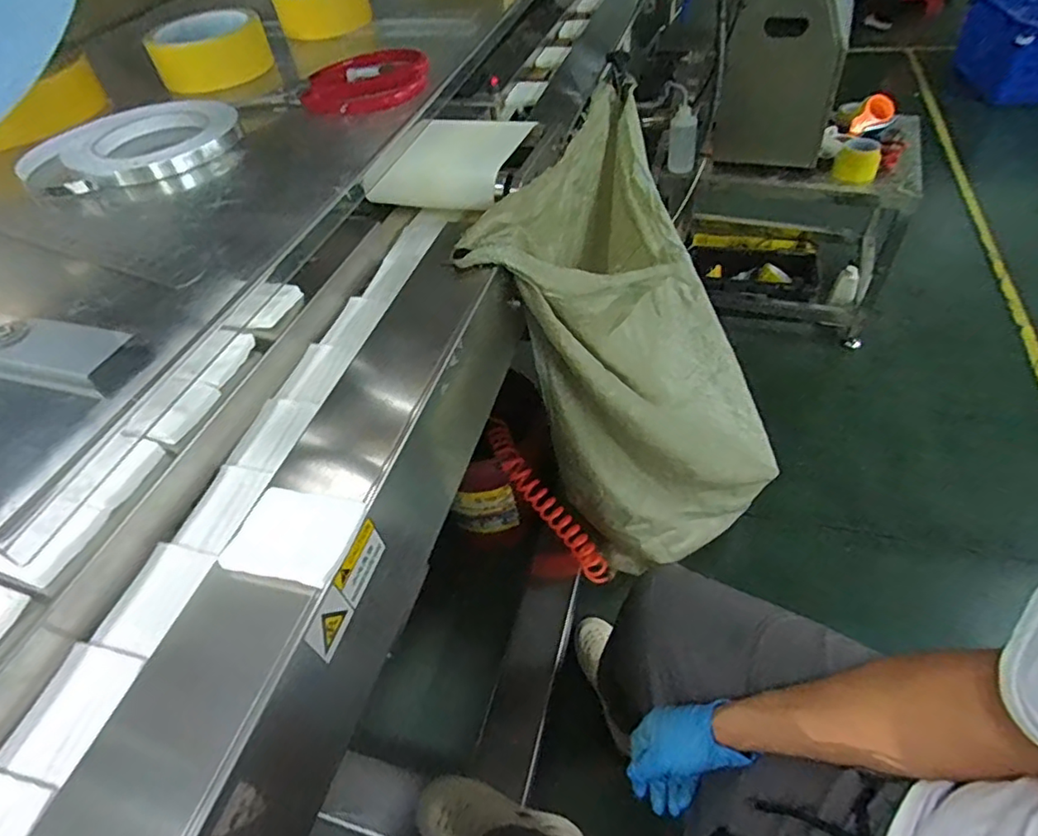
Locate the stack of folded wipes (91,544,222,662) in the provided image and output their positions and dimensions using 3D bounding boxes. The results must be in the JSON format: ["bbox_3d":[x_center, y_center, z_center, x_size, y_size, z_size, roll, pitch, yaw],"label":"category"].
[{"bbox_3d":[-0.305,0.150,0.498,0.060,0.008,0.090,8,48,14],"label":"stack of folded wipes"}]

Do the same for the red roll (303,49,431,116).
[{"bbox_3d":[-0.120,-0.266,0.467,0.097,0.018,0.085,-12,46,-4],"label":"red roll"}]

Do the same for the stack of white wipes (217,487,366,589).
[{"bbox_3d":[-0.173,0.088,0.454,0.088,0.007,0.073,7,48,13],"label":"stack of white wipes"}]

